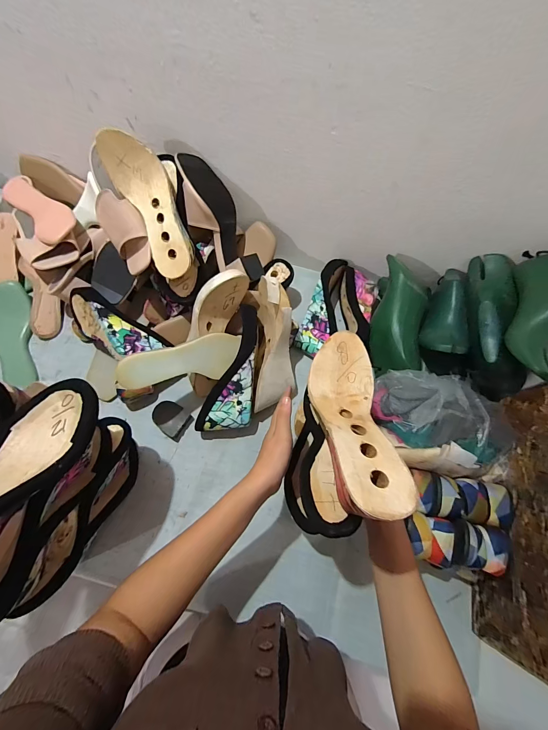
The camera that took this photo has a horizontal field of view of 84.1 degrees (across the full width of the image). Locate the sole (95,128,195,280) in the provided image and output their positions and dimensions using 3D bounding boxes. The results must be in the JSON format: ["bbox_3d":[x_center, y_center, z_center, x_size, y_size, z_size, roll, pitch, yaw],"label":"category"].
[{"bbox_3d":[-0.193,-0.254,0.489,0.082,0.056,0.227,-27,94,-13],"label":"sole"}]

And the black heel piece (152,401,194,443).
[{"bbox_3d":[-0.187,0.098,0.556,0.065,0.029,0.057,32,70,10],"label":"black heel piece"}]

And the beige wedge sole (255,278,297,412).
[{"bbox_3d":[0.002,-0.034,0.563,0.072,0.090,0.232,1,94,-3],"label":"beige wedge sole"}]

